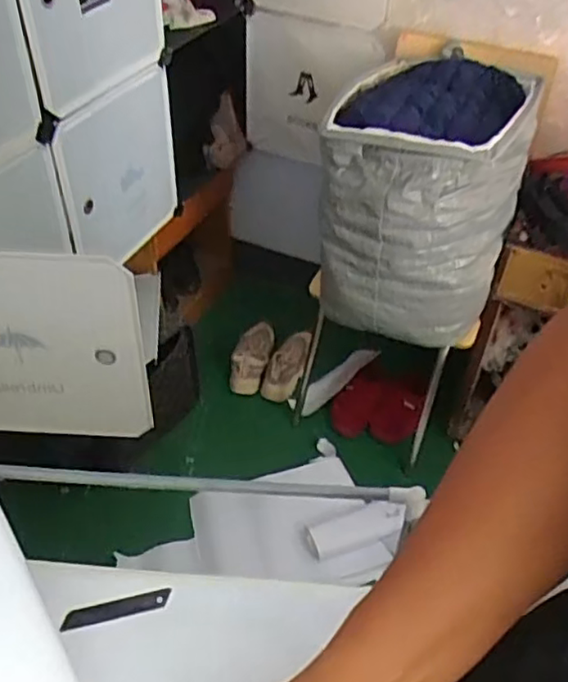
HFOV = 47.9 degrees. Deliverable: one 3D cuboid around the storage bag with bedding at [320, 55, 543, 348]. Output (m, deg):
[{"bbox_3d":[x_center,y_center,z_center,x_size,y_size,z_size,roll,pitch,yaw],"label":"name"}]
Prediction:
[{"bbox_3d":[0.295,-0.313,1.345,0.348,0.401,0.475,16,45,14],"label":"storage bag with bedding"}]

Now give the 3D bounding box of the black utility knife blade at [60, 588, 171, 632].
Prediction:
[{"bbox_3d":[-0.157,0.252,0.600,0.098,0.006,0.020,-11,43,-6],"label":"black utility knife blade"}]

